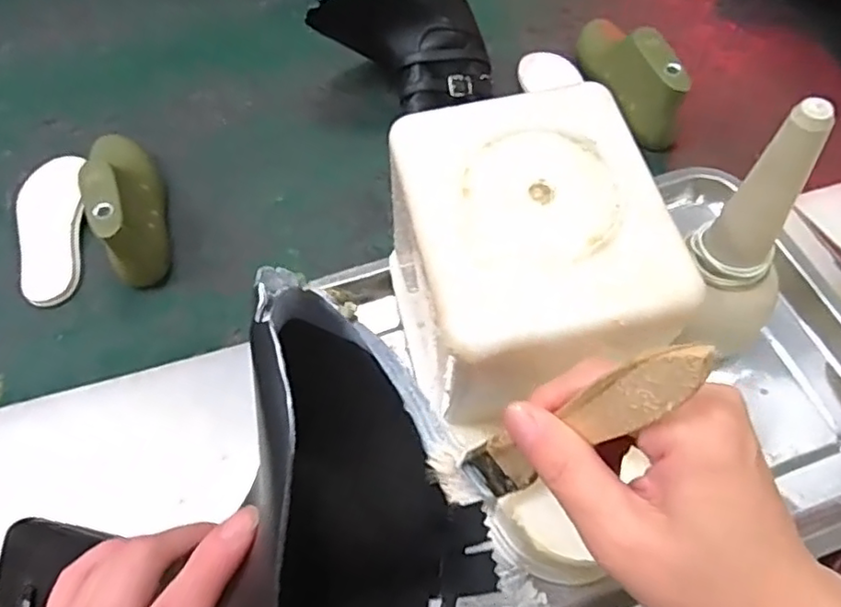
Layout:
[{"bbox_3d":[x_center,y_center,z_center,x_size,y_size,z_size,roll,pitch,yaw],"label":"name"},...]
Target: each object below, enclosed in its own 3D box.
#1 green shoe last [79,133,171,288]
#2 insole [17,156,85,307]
[{"bbox_3d":[-0.257,-0.086,0.555,0.046,0.086,0.135,-18,62,-9],"label":"green shoe last"},{"bbox_3d":[-0.343,-0.070,0.583,0.059,0.009,0.157,-13,66,-5],"label":"insole"}]

